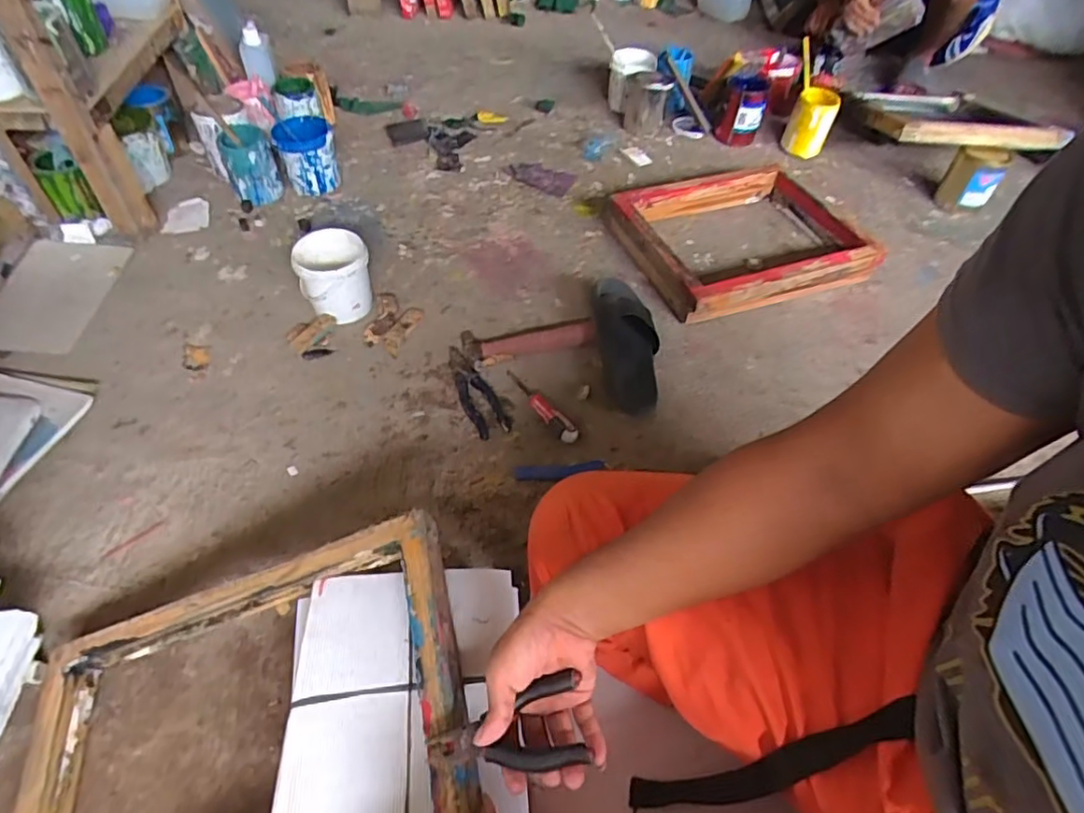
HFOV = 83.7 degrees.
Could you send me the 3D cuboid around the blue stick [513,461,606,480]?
[{"bbox_3d":[0.026,0.096,0.910,0.135,0.014,0.024,-5,62,-2],"label":"blue stick"}]

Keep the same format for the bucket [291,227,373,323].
[{"bbox_3d":[-0.369,-0.233,1.078,0.126,0.129,0.115,-10,52,-11],"label":"bucket"}]

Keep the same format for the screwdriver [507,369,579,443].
[{"bbox_3d":[-0.002,-0.005,0.982,0.027,0.029,0.176,-27,53,-22],"label":"screwdriver"}]

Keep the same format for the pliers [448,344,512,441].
[{"bbox_3d":[-0.113,-0.026,1.000,0.056,0.012,0.191,-21,59,-19],"label":"pliers"}]

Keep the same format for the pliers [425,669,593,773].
[{"bbox_3d":[-0.029,0.274,0.500,0.138,0.014,0.062,-24,56,9],"label":"pliers"}]

